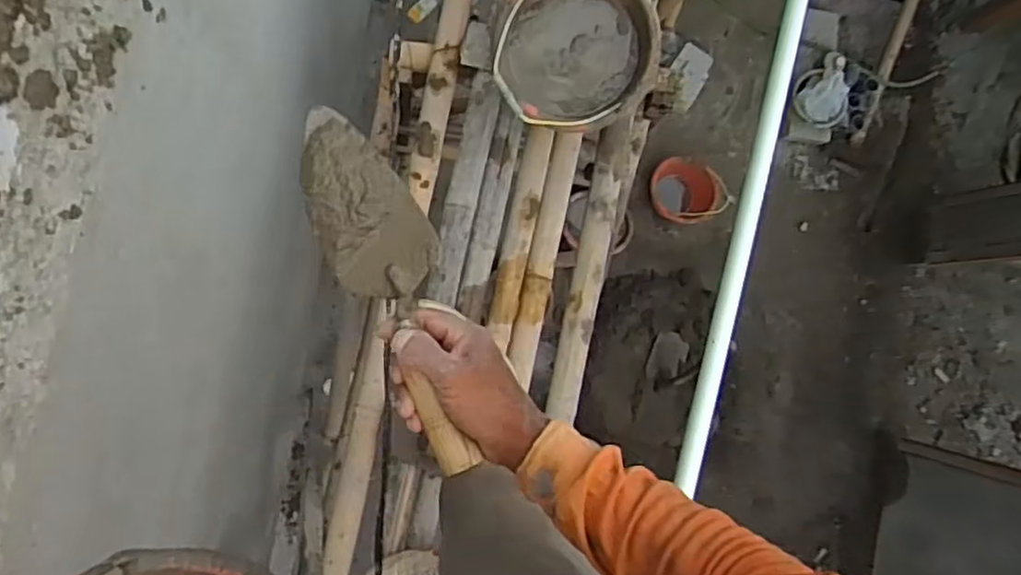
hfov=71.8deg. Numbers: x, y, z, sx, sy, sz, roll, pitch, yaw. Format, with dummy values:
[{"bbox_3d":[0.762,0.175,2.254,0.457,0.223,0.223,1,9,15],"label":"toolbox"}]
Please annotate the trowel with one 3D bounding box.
[{"bbox_3d":[-0.096,-0.002,0.585,0.088,0.052,0.314,-21,80,-8],"label":"trowel"}]

